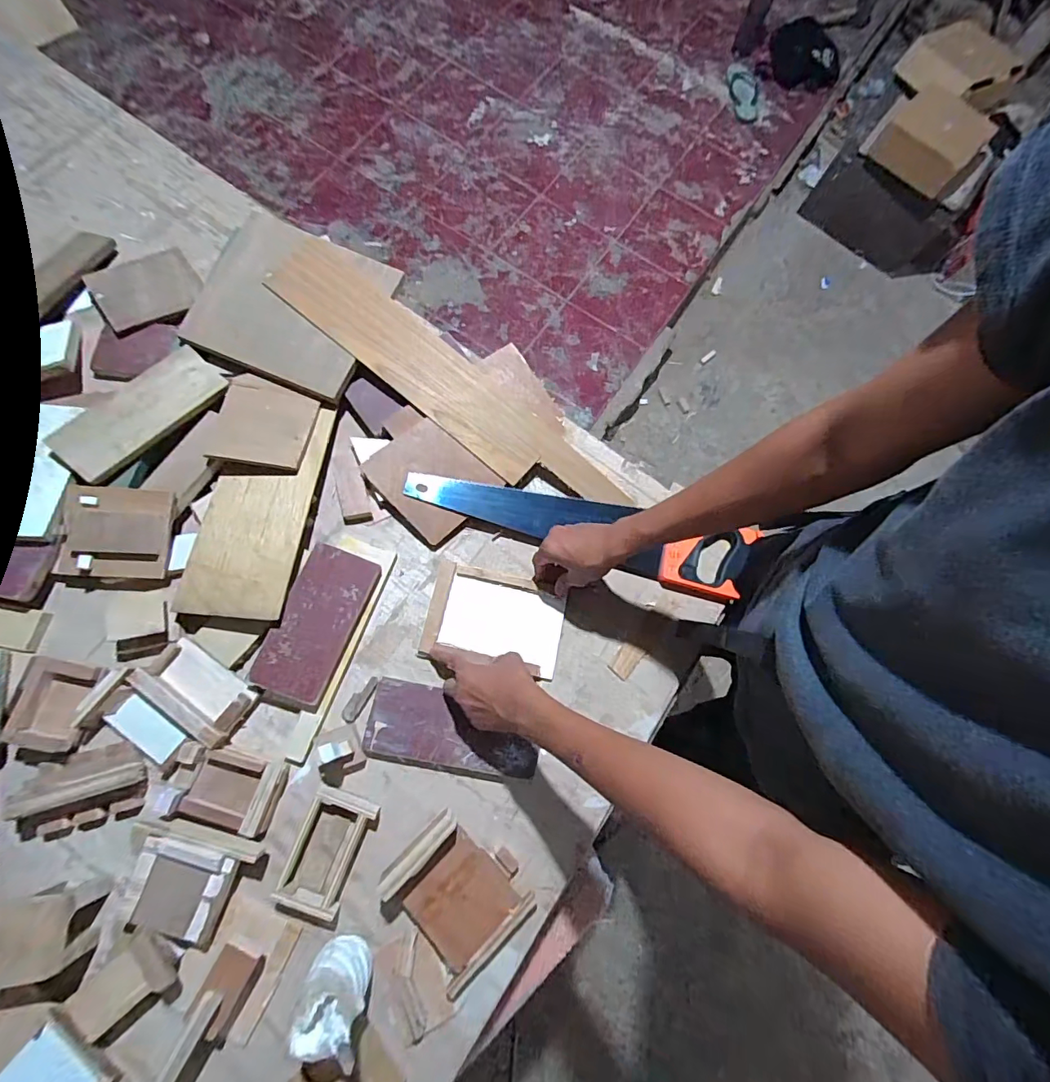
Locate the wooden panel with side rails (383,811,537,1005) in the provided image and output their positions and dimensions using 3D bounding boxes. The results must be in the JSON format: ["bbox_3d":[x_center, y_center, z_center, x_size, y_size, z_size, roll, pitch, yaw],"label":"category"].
[{"bbox_3d":[-0.080,0.413,0.555,0.126,0.062,0.163,-40,82,-14],"label":"wooden panel with side rails"}]

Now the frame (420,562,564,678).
[{"bbox_3d":[-0.041,0.106,0.682,0.186,0.023,0.123,12,77,1],"label":"frame"}]

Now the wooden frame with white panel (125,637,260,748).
[{"bbox_3d":[-0.407,0.183,0.599,0.132,0.031,0.070,34,75,5],"label":"wooden frame with white panel"}]

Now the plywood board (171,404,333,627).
[{"bbox_3d":[-0.365,-0.047,0.666,0.135,0.014,0.302,6,69,2],"label":"plywood board"}]

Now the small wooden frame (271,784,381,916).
[{"bbox_3d":[-0.230,0.360,0.571,0.074,0.034,0.122,21,74,1],"label":"small wooden frame"}]

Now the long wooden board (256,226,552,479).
[{"bbox_3d":[-0.171,-0.278,0.733,0.482,0.010,0.111,38,79,0],"label":"long wooden board"}]

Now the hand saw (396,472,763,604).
[{"bbox_3d":[0.080,-0.028,0.709,0.497,0.033,0.098,15,74,0],"label":"hand saw"}]

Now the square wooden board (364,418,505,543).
[{"bbox_3d":[-0.136,-0.093,0.704,0.154,0.010,0.133,45,80,-2],"label":"square wooden board"}]

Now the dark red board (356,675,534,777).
[{"bbox_3d":[-0.090,0.244,0.625,0.216,0.020,0.091,13,74,-1],"label":"dark red board"}]

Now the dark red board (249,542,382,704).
[{"bbox_3d":[-0.269,0.102,0.627,0.089,0.022,0.190,21,78,3],"label":"dark red board"}]

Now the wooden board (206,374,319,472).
[{"bbox_3d":[-0.368,-0.169,0.687,0.122,0.009,0.133,12,66,-8],"label":"wooden board"}]

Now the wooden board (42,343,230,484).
[{"bbox_3d":[-0.526,-0.181,0.666,0.095,0.010,0.216,41,74,2],"label":"wooden board"}]

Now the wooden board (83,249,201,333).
[{"bbox_3d":[-0.583,-0.392,0.754,0.141,0.009,0.124,-32,80,-18],"label":"wooden board"}]

